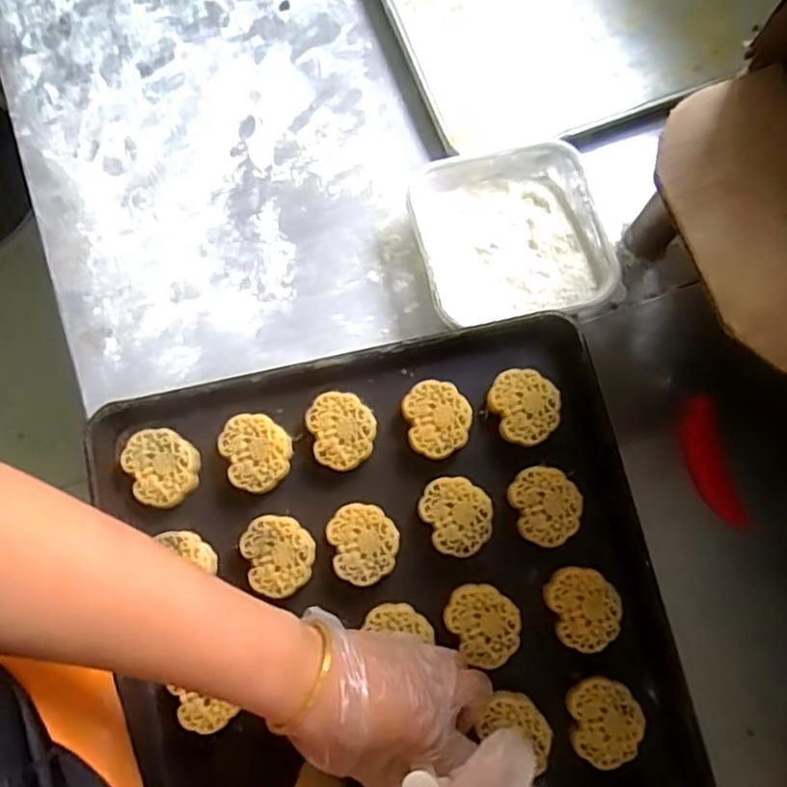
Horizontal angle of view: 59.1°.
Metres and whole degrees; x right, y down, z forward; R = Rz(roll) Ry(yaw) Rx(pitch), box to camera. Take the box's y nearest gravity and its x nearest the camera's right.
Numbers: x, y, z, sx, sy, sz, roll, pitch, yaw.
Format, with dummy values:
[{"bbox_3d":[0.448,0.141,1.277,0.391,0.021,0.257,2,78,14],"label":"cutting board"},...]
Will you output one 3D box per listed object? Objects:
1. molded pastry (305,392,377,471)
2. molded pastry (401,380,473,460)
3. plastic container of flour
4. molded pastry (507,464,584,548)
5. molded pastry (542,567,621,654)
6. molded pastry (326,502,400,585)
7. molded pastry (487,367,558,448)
[{"bbox_3d":[-0.040,0.030,0.553,0.051,0.023,0.059,-14,79,-2],"label":"molded pastry"},{"bbox_3d":[0.035,0.021,0.555,0.051,0.022,0.060,-12,79,-1],"label":"molded pastry"},{"bbox_3d":[0.101,-0.134,0.620,0.157,0.059,0.150,-13,79,-1],"label":"plastic container of flour"},{"bbox_3d":[0.118,0.088,0.543,0.051,0.022,0.059,-20,80,-3],"label":"molded pastry"},{"bbox_3d":[0.144,0.163,0.530,0.051,0.020,0.061,-18,80,-2],"label":"molded pastry"},{"bbox_3d":[-0.022,0.115,0.535,0.051,0.015,0.058,-12,79,-1],"label":"molded pastry"},{"bbox_3d":[0.105,0.011,0.557,0.052,0.023,0.059,-23,80,-3],"label":"molded pastry"}]

